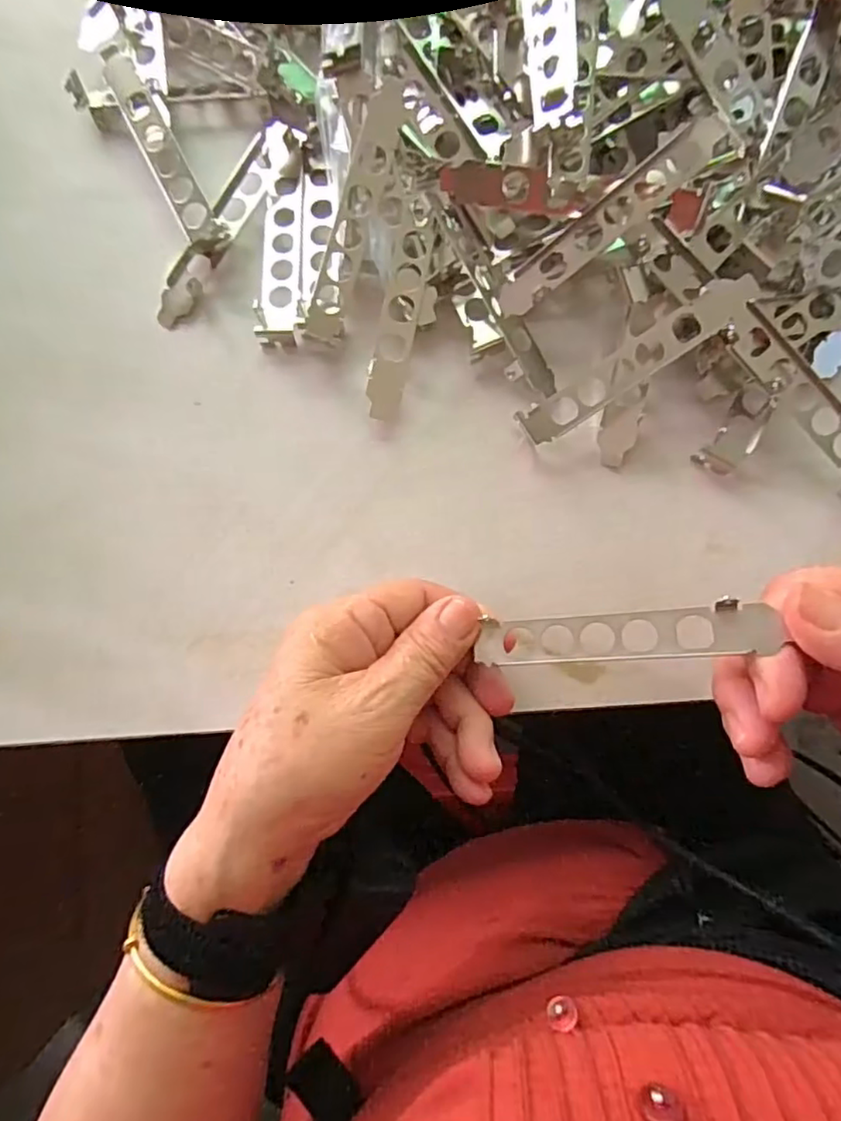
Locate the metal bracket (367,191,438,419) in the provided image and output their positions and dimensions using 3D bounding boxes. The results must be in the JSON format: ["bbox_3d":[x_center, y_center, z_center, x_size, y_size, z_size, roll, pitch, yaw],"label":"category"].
[{"bbox_3d":[-0.009,-0.122,0.290,0.019,0.005,0.105,13,94,-8],"label":"metal bracket"}]

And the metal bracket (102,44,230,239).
[{"bbox_3d":[-0.134,-0.210,0.306,0.020,0.018,0.120,-30,85,-1],"label":"metal bracket"}]

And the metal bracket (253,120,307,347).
[{"bbox_3d":[-0.071,-0.167,0.301,0.023,0.018,0.109,1,85,2],"label":"metal bracket"}]

